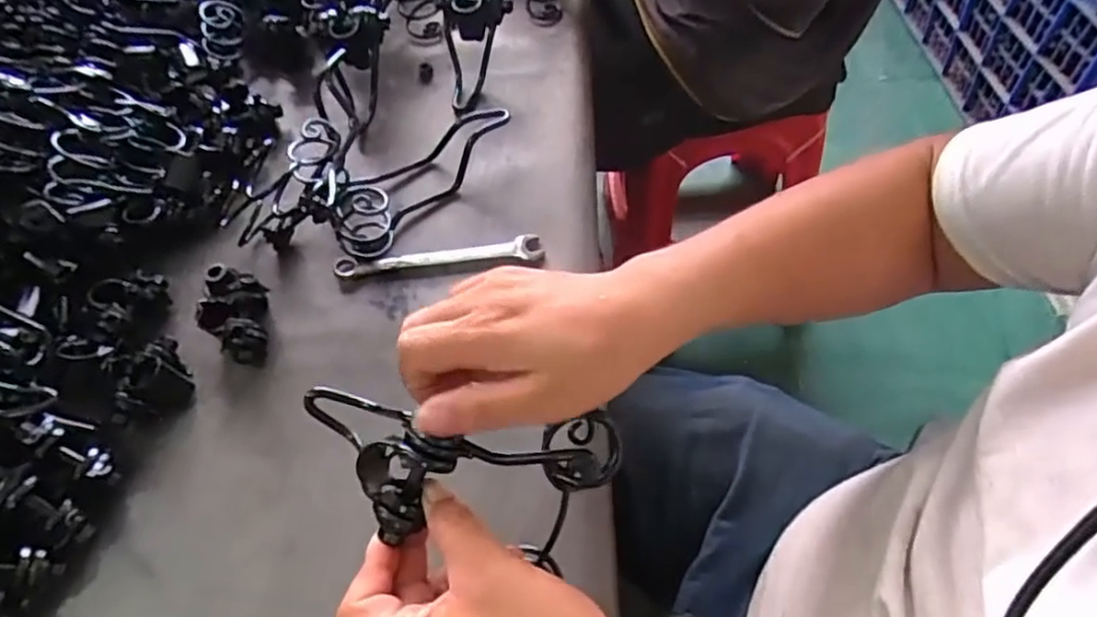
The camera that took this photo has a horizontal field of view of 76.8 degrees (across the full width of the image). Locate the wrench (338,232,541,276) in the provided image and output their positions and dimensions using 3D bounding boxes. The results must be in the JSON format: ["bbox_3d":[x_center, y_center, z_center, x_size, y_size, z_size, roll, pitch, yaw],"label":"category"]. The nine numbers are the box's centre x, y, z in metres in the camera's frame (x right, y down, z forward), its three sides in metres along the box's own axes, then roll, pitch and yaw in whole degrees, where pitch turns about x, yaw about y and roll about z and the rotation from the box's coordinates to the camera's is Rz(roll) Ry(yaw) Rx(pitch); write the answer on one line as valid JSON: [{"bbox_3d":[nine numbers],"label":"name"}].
[{"bbox_3d":[-0.089,-0.043,0.557,0.165,0.006,0.022,-5,58,2],"label":"wrench"}]

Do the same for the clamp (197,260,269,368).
[{"bbox_3d":[-0.238,0.003,0.527,0.044,0.031,0.077,-12,58,-3],"label":"clamp"}]

